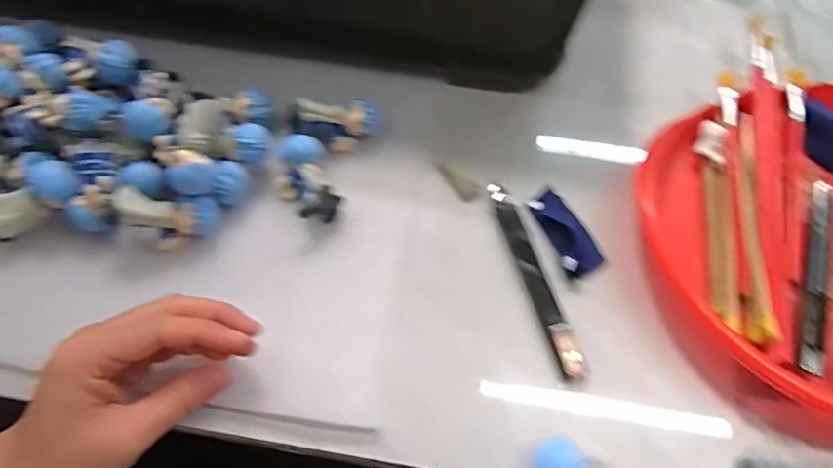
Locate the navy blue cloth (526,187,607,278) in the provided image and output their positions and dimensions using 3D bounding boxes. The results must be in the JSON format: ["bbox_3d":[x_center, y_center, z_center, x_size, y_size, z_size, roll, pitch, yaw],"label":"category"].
[{"bbox_3d":[0.099,-0.002,0.360,0.030,0.012,0.060,-19,66,-11],"label":"navy blue cloth"}]

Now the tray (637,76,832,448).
[{"bbox_3d":[0.266,0.005,0.343,0.229,0.038,0.230,1,63,-1],"label":"tray"}]

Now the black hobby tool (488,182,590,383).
[{"bbox_3d":[0.075,0.026,0.347,0.015,0.008,0.134,-15,65,-9],"label":"black hobby tool"}]

